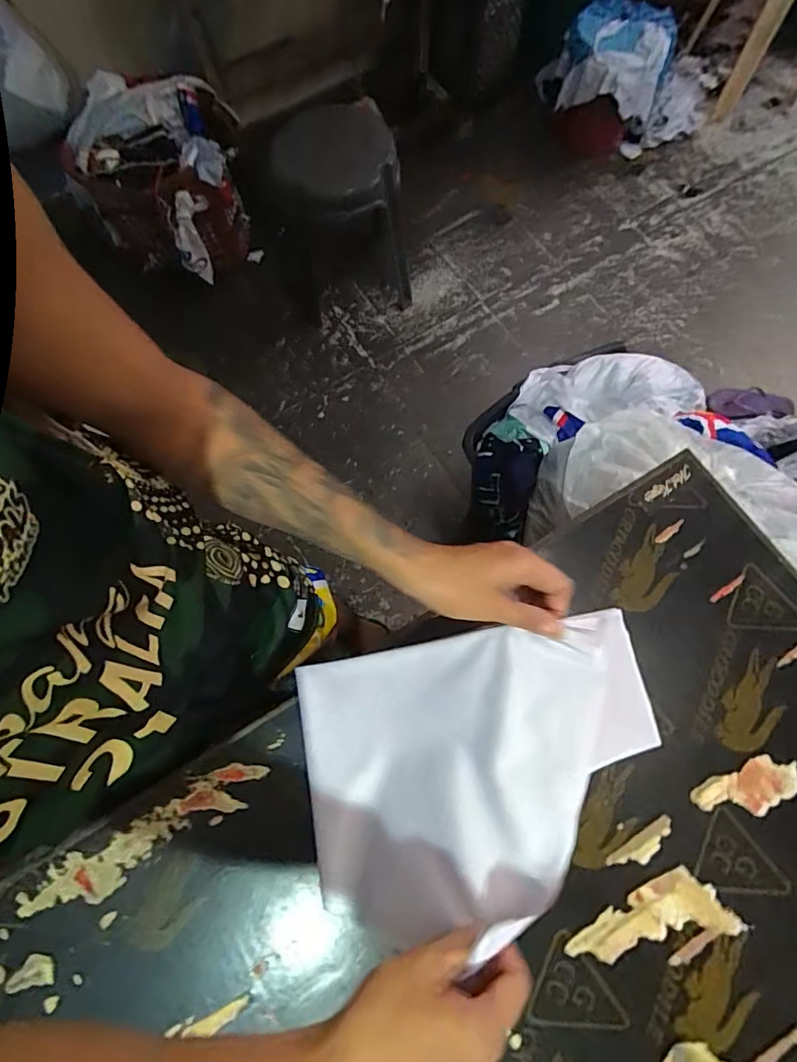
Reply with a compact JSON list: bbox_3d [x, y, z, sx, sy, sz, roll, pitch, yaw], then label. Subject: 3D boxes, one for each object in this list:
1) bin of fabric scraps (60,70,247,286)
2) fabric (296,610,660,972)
[{"bbox_3d":[-0.641,-0.941,1.434,0.374,0.396,0.351,-1,73,0],"label":"bin of fabric scraps"},{"bbox_3d":[0.046,0.217,0.431,0.326,0.091,0.246,-18,70,24],"label":"fabric"}]

